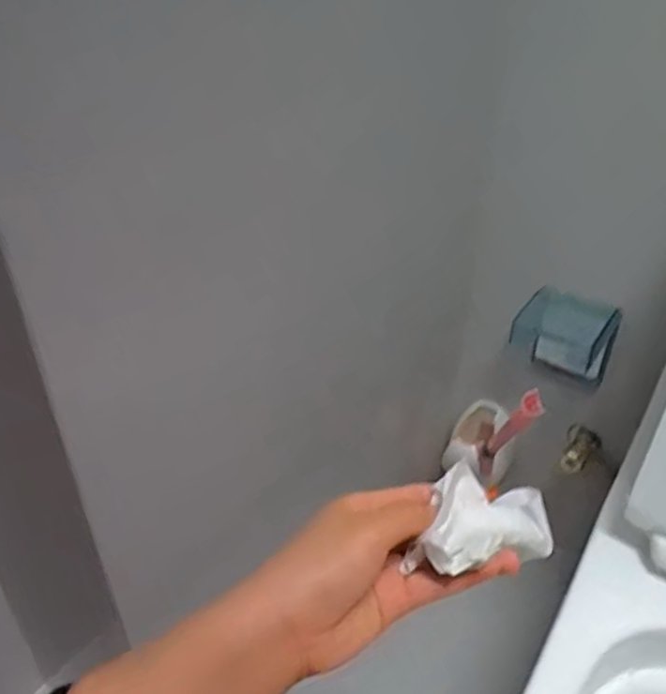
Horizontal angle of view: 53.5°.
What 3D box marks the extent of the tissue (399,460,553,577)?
[{"bbox_3d":[0.078,0.094,0.360,0.079,0.032,0.050,-13,38,-18],"label":"tissue"}]

